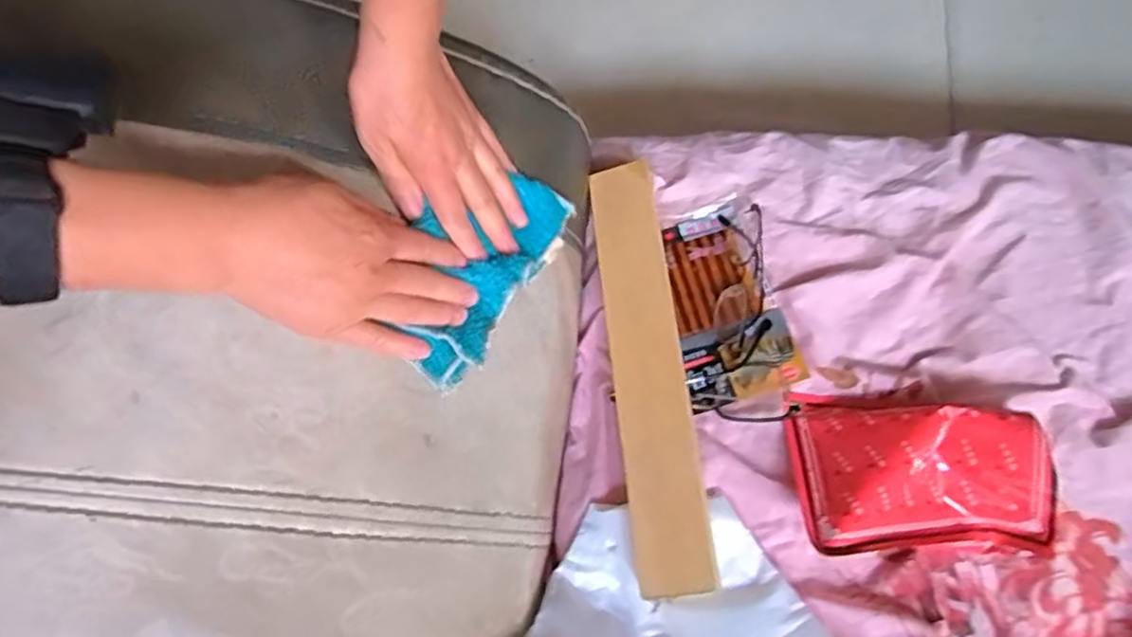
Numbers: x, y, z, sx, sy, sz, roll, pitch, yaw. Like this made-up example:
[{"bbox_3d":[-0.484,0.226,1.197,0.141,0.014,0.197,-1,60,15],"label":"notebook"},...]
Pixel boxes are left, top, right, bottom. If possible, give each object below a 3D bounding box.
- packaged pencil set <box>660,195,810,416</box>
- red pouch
[{"bbox_3d":[0.122,-0.014,0.555,0.085,0.019,0.160,-16,74,-1],"label":"packaged pencil set"},{"bbox_3d":[0.243,0.105,0.480,0.158,0.046,0.109,1,74,4],"label":"red pouch"}]

